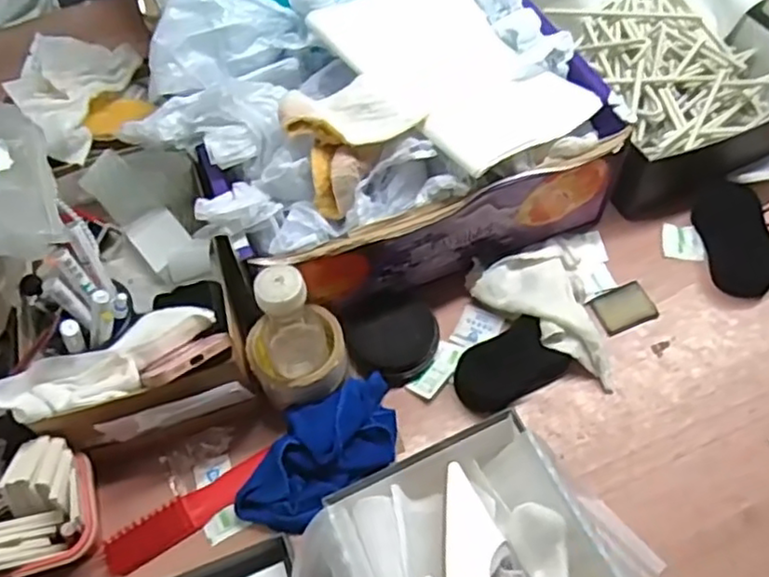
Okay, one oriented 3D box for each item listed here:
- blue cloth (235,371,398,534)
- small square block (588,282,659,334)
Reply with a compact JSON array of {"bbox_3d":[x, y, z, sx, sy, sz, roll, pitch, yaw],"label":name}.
[{"bbox_3d":[-0.057,0.152,0.620,0.178,0.051,0.092,-34,62,-16],"label":"blue cloth"},{"bbox_3d":[0.254,0.020,0.709,0.060,0.007,0.046,-19,59,-8],"label":"small square block"}]

